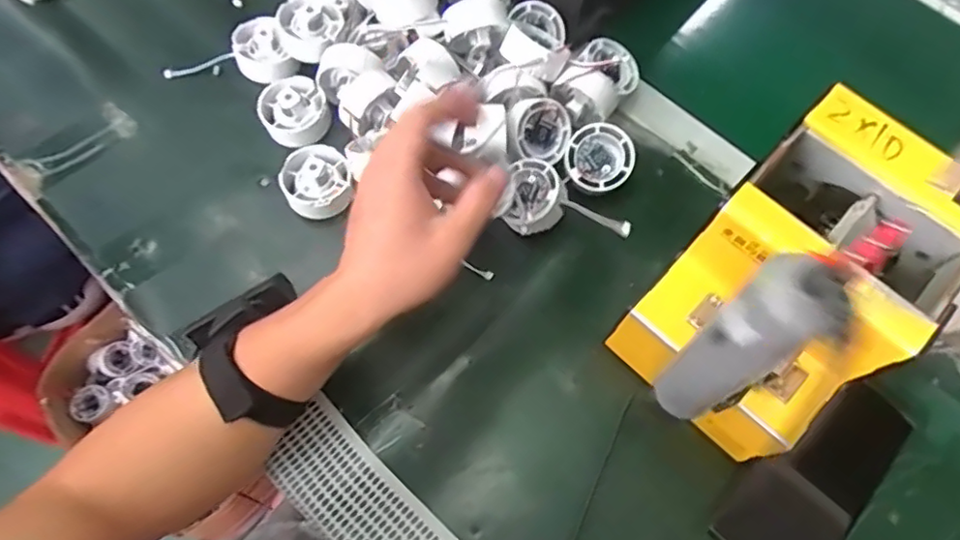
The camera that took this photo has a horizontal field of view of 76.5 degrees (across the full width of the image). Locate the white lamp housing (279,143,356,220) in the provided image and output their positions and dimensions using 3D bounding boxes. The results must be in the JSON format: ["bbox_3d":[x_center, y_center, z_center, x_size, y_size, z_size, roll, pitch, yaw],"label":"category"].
[{"bbox_3d":[-0.129,-0.069,0.486,0.053,0.042,0.051,1,67,-3],"label":"white lamp housing"}]

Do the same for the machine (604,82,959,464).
[{"bbox_3d":[0.197,0.012,0.397,0.175,0.151,0.126,-40,75,-18],"label":"machine"}]

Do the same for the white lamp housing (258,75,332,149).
[{"bbox_3d":[-0.153,-0.129,0.506,0.055,0.036,0.056,1,67,-3],"label":"white lamp housing"}]

